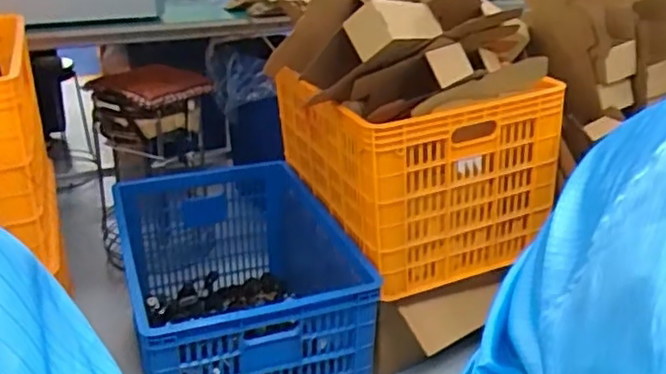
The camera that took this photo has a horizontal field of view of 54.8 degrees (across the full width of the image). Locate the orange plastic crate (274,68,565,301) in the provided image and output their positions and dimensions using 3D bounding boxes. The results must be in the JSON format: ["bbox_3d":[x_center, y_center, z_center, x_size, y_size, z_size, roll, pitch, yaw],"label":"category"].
[{"bbox_3d":[0.146,-0.082,1.567,0.439,0.390,0.624,-12,26,-24],"label":"orange plastic crate"}]

